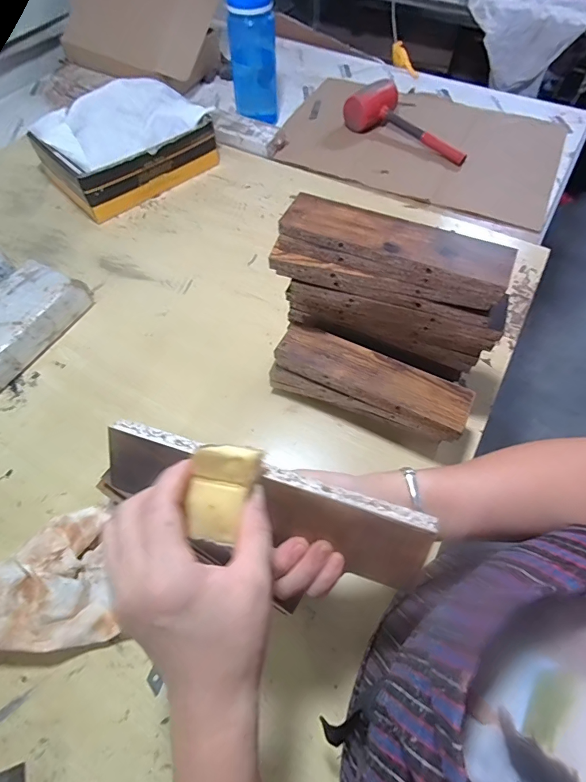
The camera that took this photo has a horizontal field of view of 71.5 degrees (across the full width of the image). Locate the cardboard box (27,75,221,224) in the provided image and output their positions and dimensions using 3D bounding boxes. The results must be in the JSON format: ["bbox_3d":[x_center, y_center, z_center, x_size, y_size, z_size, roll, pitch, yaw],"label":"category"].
[{"bbox_3d":[-0.346,-0.519,0.838,0.306,0.121,0.242,-40,67,-20],"label":"cardboard box"}]

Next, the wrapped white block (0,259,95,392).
[{"bbox_3d":[-0.423,-0.103,0.624,0.102,0.059,0.203,23,63,13],"label":"wrapped white block"}]

